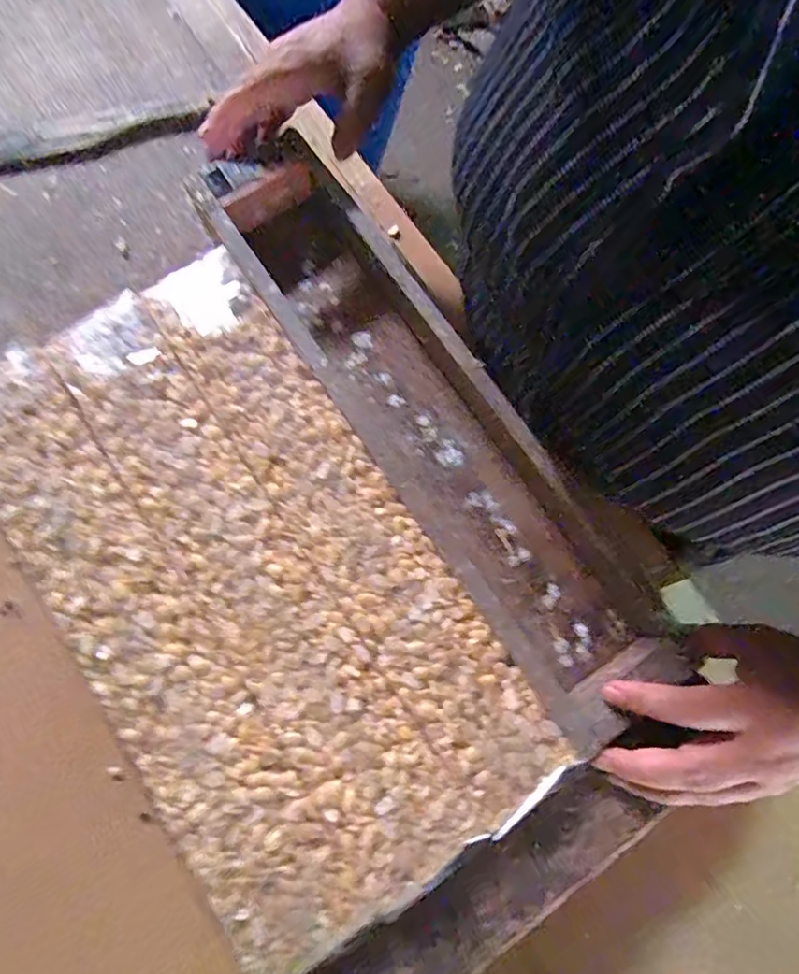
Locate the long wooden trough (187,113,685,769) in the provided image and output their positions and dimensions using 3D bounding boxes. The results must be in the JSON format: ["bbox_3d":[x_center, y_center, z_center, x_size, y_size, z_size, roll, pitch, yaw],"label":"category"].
[{"bbox_3d":[0.021,-0.052,0.356,0.105,0.051,0.418,-34,81,-7],"label":"long wooden trough"}]

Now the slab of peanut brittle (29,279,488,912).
[{"bbox_3d":[-0.088,0.042,0.311,0.063,0.024,0.365,-34,82,-7],"label":"slab of peanut brittle"}]

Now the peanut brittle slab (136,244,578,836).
[{"bbox_3d":[-0.034,0.010,0.321,0.063,0.024,0.364,-34,82,-7],"label":"peanut brittle slab"}]

